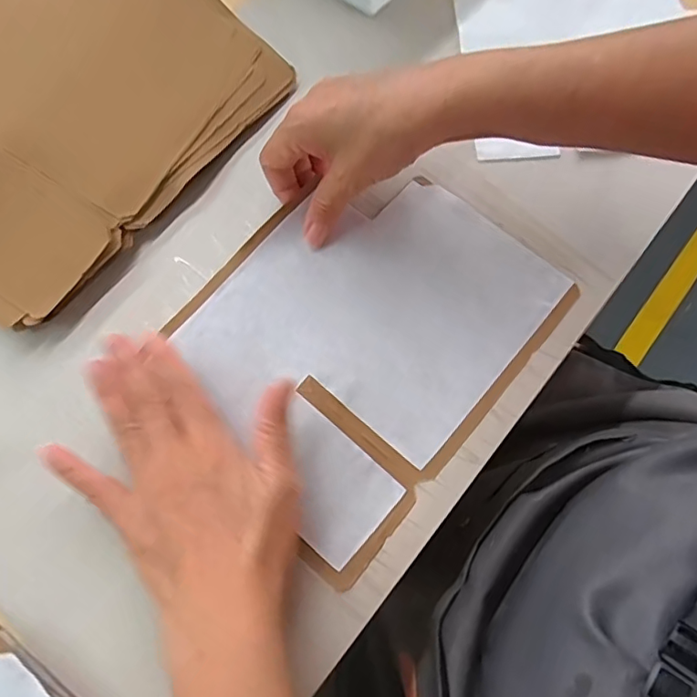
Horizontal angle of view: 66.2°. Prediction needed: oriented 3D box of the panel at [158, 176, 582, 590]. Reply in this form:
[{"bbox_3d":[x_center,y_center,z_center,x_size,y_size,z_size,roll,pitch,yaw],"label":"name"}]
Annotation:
[{"bbox_3d":[0.006,-0.013,0.350,0.192,0.009,0.238,39,75,12],"label":"panel"}]

